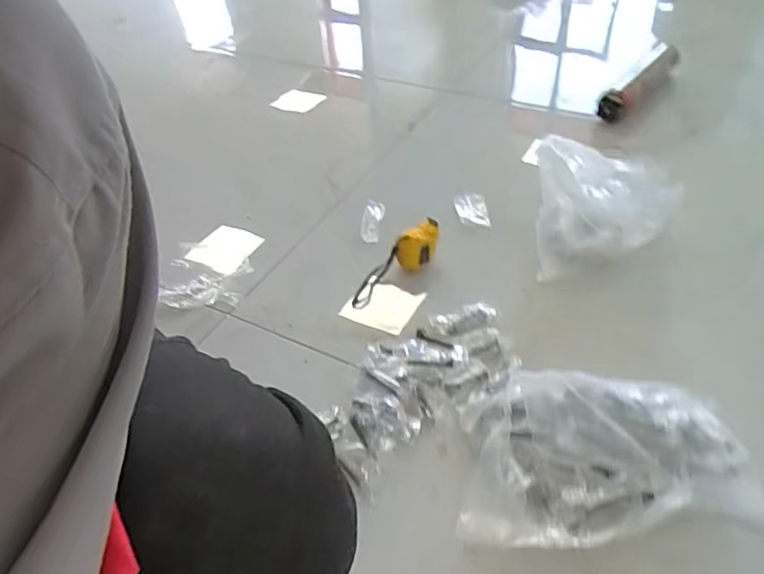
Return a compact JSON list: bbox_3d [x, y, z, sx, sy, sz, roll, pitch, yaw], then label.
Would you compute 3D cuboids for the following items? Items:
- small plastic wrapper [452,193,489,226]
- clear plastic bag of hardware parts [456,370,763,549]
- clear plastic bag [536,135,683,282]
[{"bbox_3d":[0.159,-0.137,0.987,0.056,0.030,0.072,-3,44,1],"label":"small plastic wrapper"},{"bbox_3d":[0.227,0.180,0.594,0.281,0.066,0.189,1,44,5],"label":"clear plastic bag of hardware parts"},{"bbox_3d":[0.342,-0.133,0.870,0.211,0.131,0.188,-3,44,1],"label":"clear plastic bag"}]

